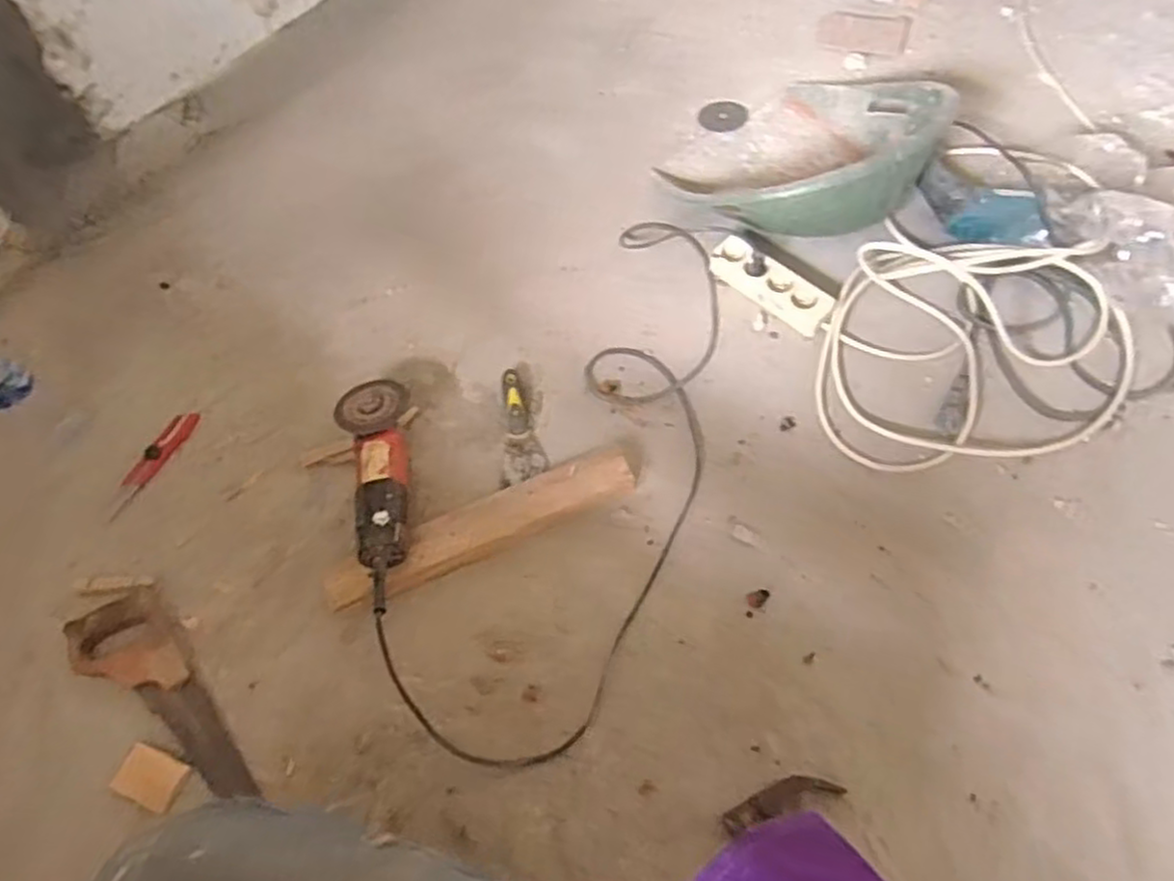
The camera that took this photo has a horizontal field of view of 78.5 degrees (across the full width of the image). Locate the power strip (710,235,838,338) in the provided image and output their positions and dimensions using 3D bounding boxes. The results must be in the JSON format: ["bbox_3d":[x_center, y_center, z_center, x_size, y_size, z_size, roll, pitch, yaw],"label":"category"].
[{"bbox_3d":[0.278,-0.240,1.097,0.201,0.040,0.065,40,72,21],"label":"power strip"}]

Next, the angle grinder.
[{"bbox_3d":[-0.267,0.061,0.913,0.093,0.074,0.339,-11,61,-4],"label":"angle grinder"}]

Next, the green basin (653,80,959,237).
[{"bbox_3d":[0.359,-0.489,1.158,0.401,0.161,0.355,-32,65,-12],"label":"green basin"}]

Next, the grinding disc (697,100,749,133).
[{"bbox_3d":[0.250,-0.594,1.319,0.085,0.005,0.085,-2,62,3],"label":"grinding disc"}]

